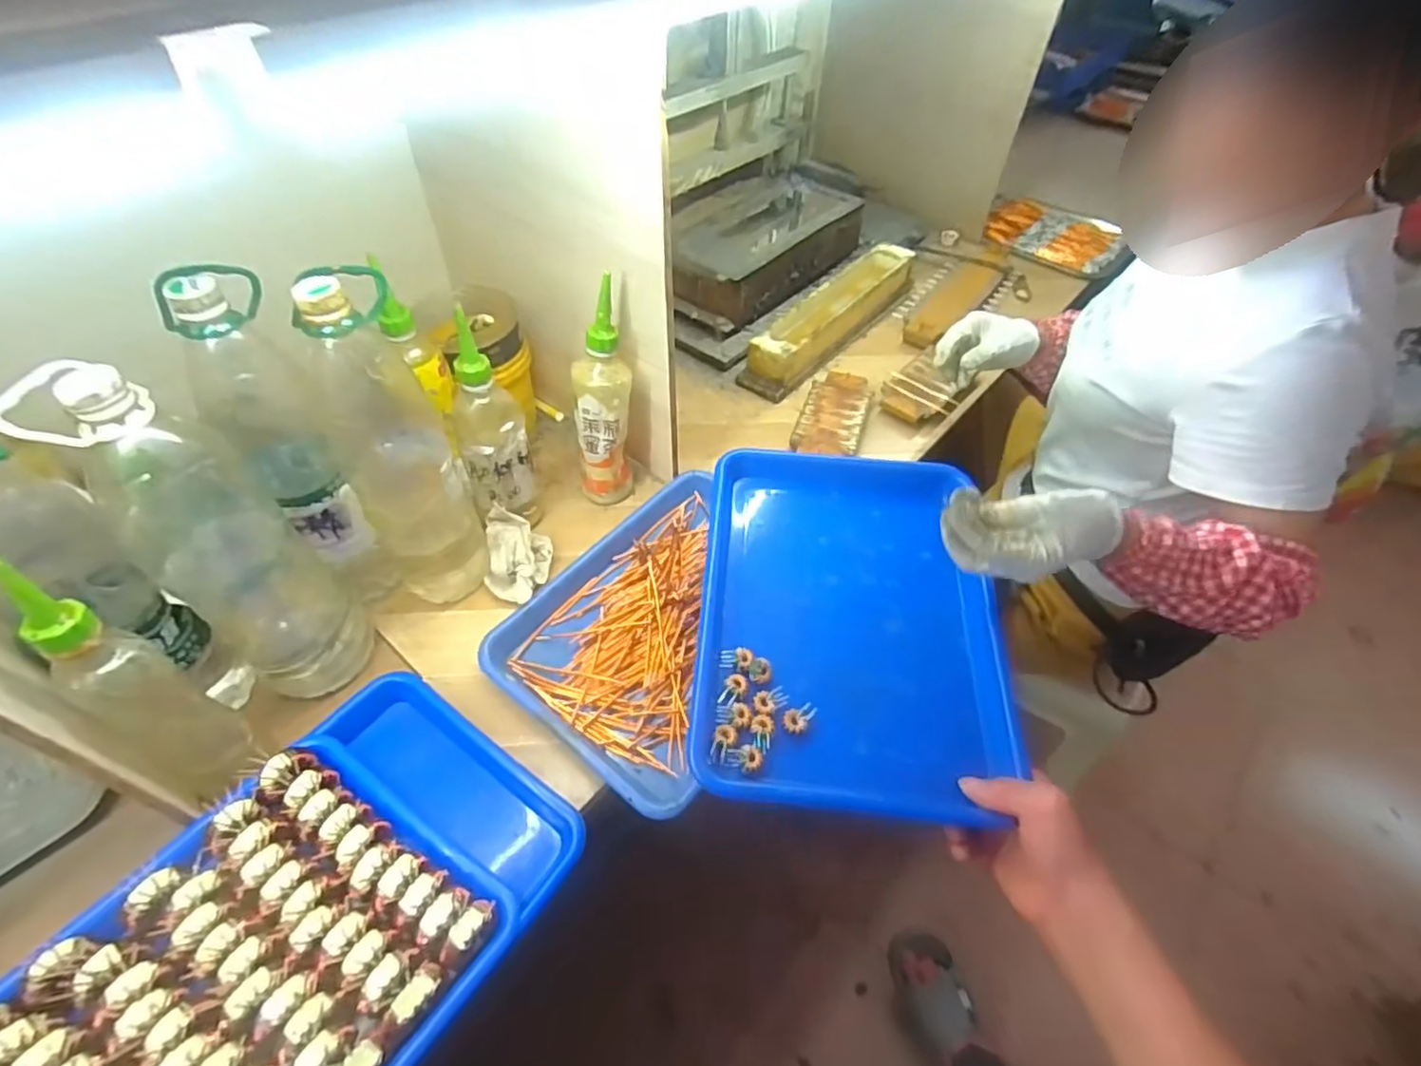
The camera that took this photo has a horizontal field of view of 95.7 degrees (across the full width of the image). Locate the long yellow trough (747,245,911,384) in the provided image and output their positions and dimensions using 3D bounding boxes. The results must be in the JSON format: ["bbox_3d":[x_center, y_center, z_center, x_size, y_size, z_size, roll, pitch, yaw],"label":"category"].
[{"bbox_3d":[0.189,-0.336,0.972,0.076,0.059,0.384,32,56,22],"label":"long yellow trough"}]

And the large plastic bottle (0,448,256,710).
[{"bbox_3d":[-0.435,0.055,0.460,0.090,0.313,0.090,-12,52,-12],"label":"large plastic bottle"}]

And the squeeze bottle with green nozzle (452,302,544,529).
[{"bbox_3d":[-0.217,-0.091,0.650,0.062,0.234,0.063,-2,51,-4],"label":"squeeze bottle with green nozzle"}]

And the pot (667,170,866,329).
[{"bbox_3d":[0.073,-0.462,1.030,0.201,0.111,0.407,34,57,23],"label":"pot"}]

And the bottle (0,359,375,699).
[{"bbox_3d":[-0.377,0.012,0.499,0.113,0.312,0.087,34,57,23],"label":"bottle"}]

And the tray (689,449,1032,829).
[{"bbox_3d":[0.118,0.064,0.557,0.245,0.046,0.331,4,51,1],"label":"tray"}]

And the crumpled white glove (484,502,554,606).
[{"bbox_3d":[-0.203,0.025,0.672,0.065,0.055,0.087,2,51,-1],"label":"crumpled white glove"}]

